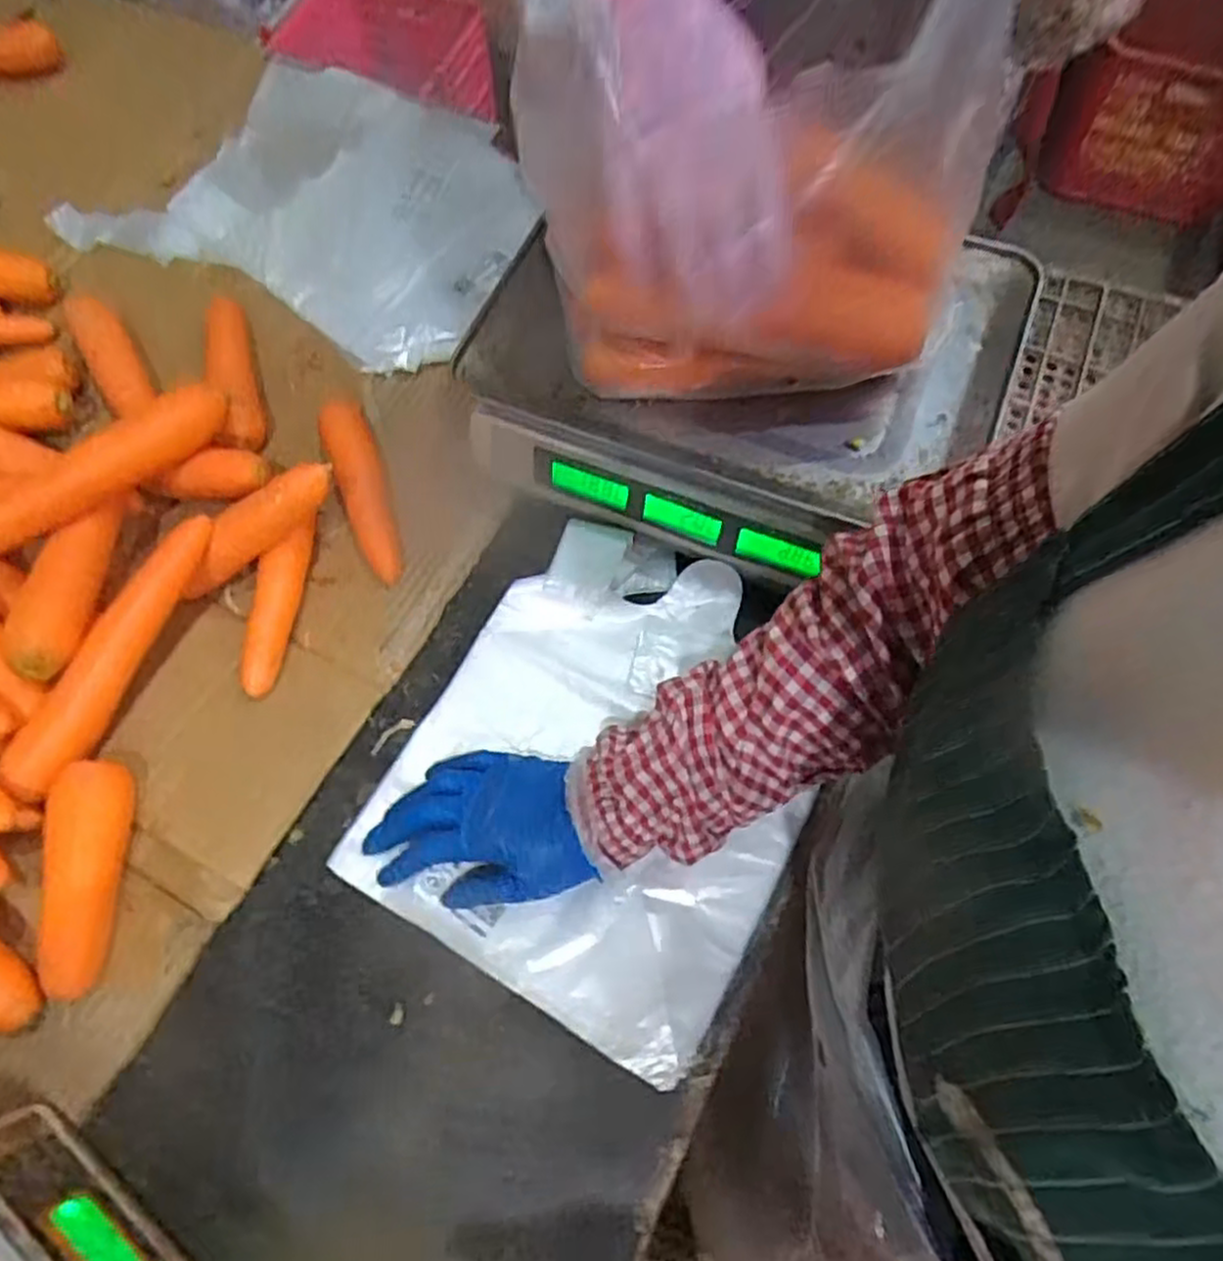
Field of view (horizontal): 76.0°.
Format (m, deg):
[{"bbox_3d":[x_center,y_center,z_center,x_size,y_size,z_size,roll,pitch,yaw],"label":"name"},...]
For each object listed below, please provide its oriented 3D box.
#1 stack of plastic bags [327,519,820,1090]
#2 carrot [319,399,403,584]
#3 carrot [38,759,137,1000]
[{"bbox_3d":[0.001,0.078,0.486,0.238,0.025,0.280,27,69,13],"label":"stack of plastic bags"},{"bbox_3d":[-0.183,-0.113,0.570,0.034,0.027,0.158,-22,67,-8],"label":"carrot"},{"bbox_3d":[-0.306,0.142,0.454,0.031,0.032,0.127,0,80,2],"label":"carrot"}]

